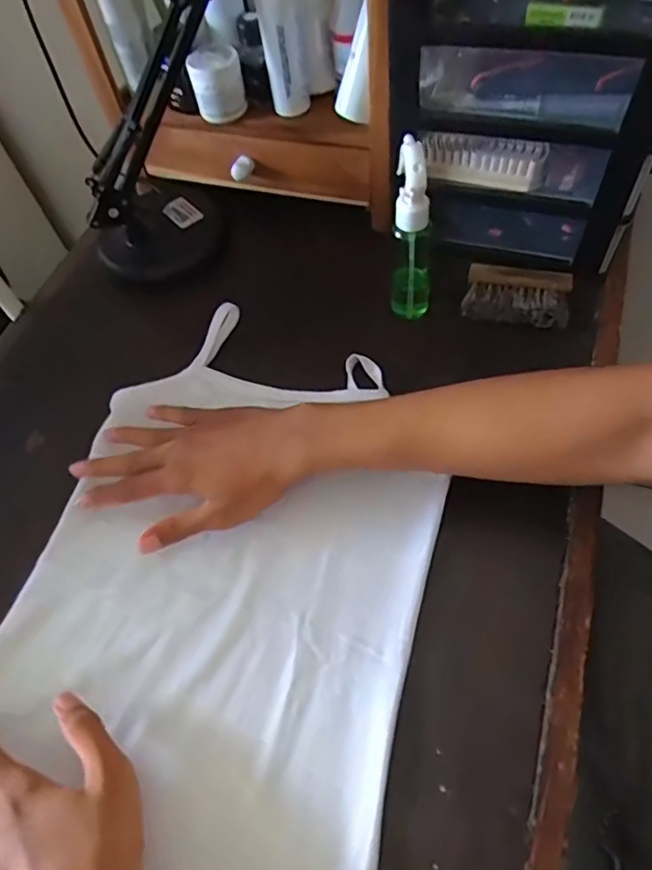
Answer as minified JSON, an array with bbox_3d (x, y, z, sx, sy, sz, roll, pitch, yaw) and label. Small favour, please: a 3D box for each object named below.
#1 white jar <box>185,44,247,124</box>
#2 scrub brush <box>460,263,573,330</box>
[{"bbox_3d":[-0.107,-0.346,0.543,0.049,0.055,0.054,-14,58,-1],"label":"white jar"},{"bbox_3d":[0.178,-0.131,0.516,0.093,0.032,0.044,8,60,9],"label":"scrub brush"}]

